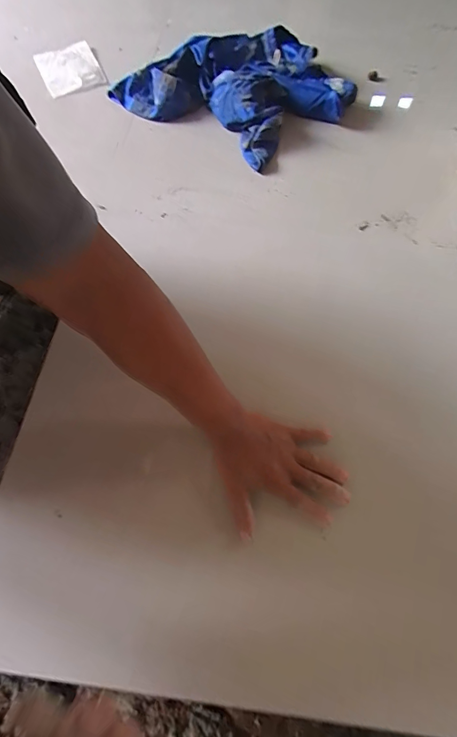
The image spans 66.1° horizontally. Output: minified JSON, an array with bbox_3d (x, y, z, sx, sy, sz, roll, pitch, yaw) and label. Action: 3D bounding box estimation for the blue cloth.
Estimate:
[{"bbox_3d":[0.019,-0.567,0.696,0.414,0.066,0.323,33,71,15],"label":"blue cloth"}]

